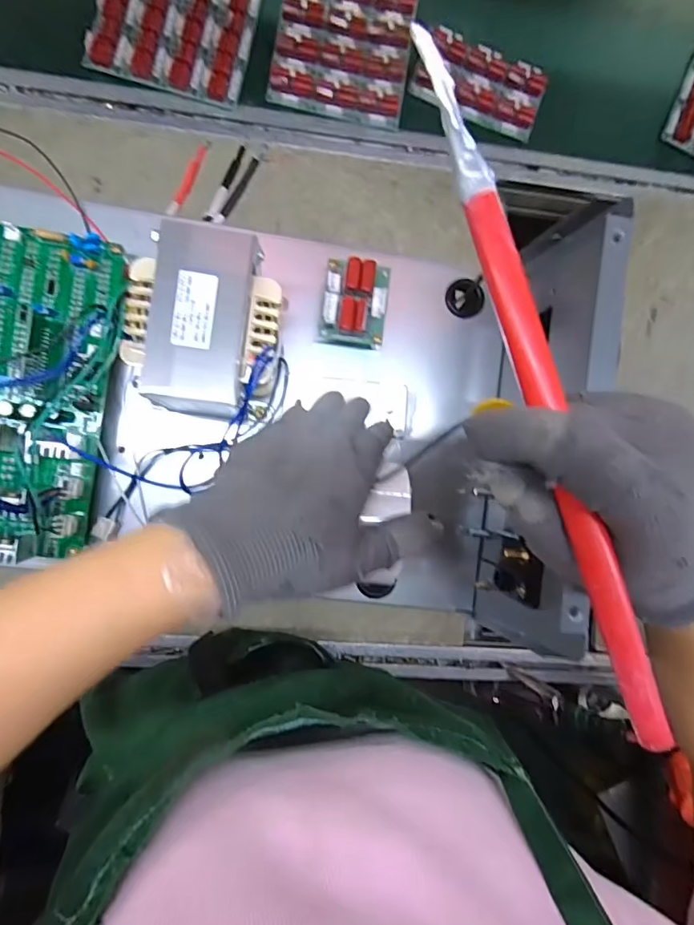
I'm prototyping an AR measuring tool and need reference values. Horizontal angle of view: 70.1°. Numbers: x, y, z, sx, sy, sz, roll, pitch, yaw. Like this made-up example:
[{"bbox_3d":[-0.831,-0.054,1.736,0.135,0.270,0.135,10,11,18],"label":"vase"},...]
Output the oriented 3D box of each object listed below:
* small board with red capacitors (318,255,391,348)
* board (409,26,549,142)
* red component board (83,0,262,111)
[{"bbox_3d":[0.006,-0.111,0.344,0.044,0.021,0.057,8,88,-6],"label":"small board with red capacitors"},{"bbox_3d":[0.172,-0.486,0.637,0.161,0.032,0.091,24,87,-6],"label":"board"},{"bbox_3d":[-0.207,-0.530,0.597,0.181,0.021,0.160,13,88,-6],"label":"red component board"}]

